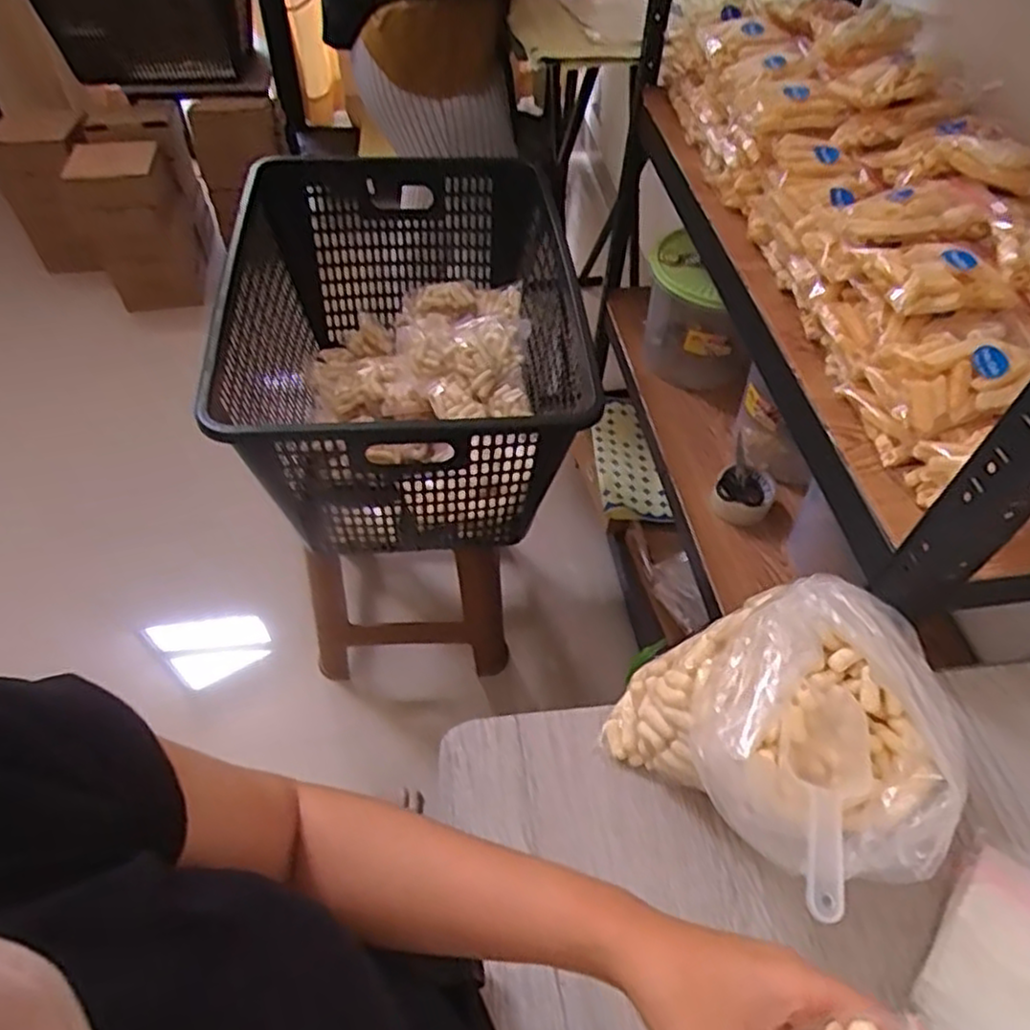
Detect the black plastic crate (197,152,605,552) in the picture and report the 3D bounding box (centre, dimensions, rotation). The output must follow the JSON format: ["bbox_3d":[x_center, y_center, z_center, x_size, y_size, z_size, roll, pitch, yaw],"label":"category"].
[{"bbox_3d":[-0.144,-0.246,1.026,0.437,0.293,0.611,-4,53,-4],"label":"black plastic crate"}]

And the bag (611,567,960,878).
[{"bbox_3d":[0.179,0.157,0.488,0.201,0.176,0.165,0,53,-2],"label":"bag"}]

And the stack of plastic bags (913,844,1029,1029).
[{"bbox_3d":[0.337,0.300,0.483,0.089,0.014,0.139,31,58,20],"label":"stack of plastic bags"}]

